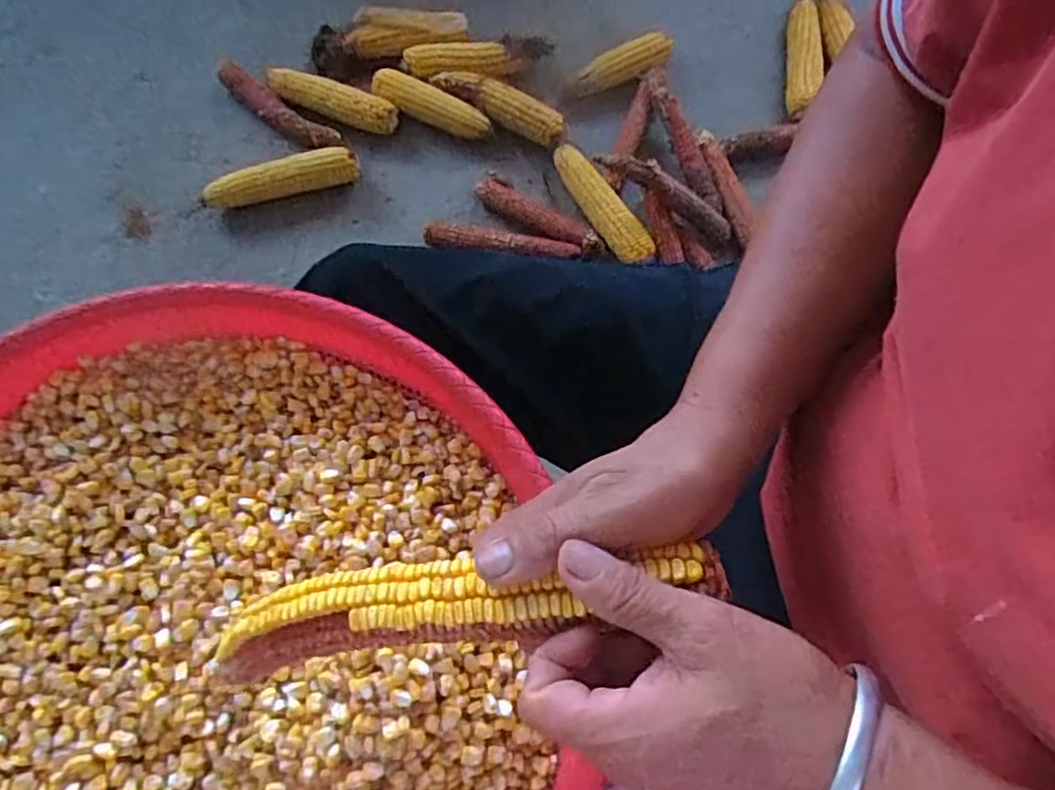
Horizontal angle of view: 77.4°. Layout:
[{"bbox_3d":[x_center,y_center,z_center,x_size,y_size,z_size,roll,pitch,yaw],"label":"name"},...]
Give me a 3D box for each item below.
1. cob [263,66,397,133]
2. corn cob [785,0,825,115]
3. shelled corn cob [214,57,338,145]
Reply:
[{"bbox_3d":[-0.274,-0.417,0.928,0.183,0.039,0.036,17,75,5],"label":"cob"},{"bbox_3d":[0.414,-0.501,0.976,0.052,0.037,0.179,5,74,2],"label":"corn cob"},{"bbox_3d":[-0.351,-0.401,0.923,0.196,0.041,0.038,32,76,9],"label":"shelled corn cob"}]

